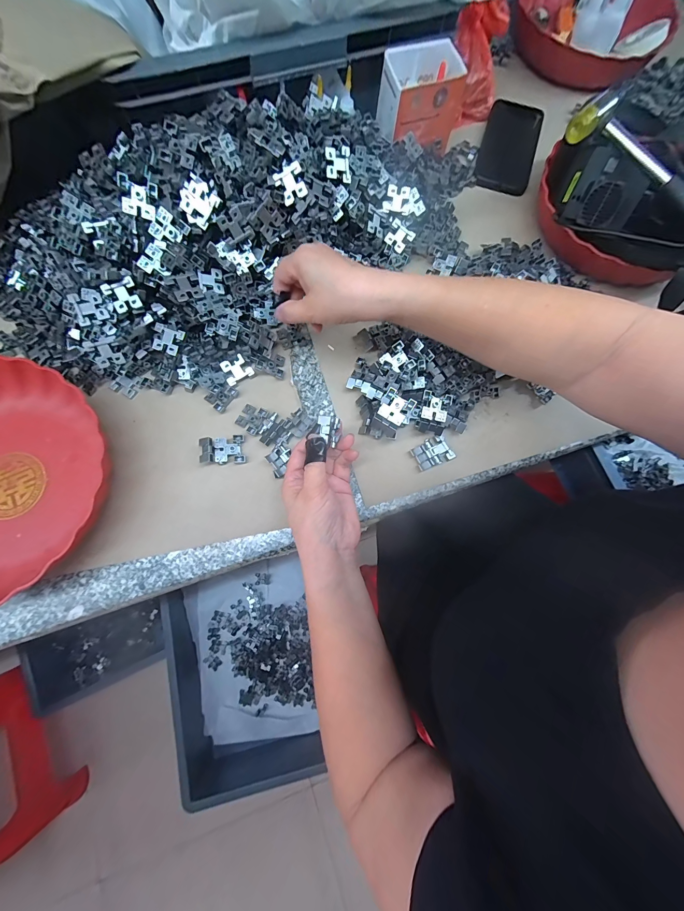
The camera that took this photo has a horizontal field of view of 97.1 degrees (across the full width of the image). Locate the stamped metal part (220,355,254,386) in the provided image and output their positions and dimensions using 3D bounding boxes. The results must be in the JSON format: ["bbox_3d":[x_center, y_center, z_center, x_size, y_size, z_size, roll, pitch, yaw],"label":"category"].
[{"bbox_3d":[-0.124,-0.100,0.356,0.031,0.009,0.029,-33,98,-10],"label":"stamped metal part"}]

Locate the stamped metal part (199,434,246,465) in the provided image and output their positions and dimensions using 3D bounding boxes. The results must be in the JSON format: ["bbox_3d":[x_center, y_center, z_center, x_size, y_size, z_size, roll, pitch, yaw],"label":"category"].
[{"bbox_3d":[-0.132,-0.006,0.335,0.045,0.010,0.032,-3,77,-20],"label":"stamped metal part"}]

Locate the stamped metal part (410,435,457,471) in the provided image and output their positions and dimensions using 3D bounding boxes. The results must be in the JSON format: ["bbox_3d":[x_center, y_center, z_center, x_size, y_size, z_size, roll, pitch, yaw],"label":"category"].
[{"bbox_3d":[0.103,-0.004,0.341,0.042,0.010,0.031,-23,79,-7],"label":"stamped metal part"}]

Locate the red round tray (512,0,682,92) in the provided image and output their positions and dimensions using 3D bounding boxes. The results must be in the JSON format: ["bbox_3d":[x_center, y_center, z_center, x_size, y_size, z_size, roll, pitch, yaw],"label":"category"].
[{"bbox_3d":[0.385,-0.678,0.472,0.230,0.055,0.216,0,77,-2],"label":"red round tray"}]

